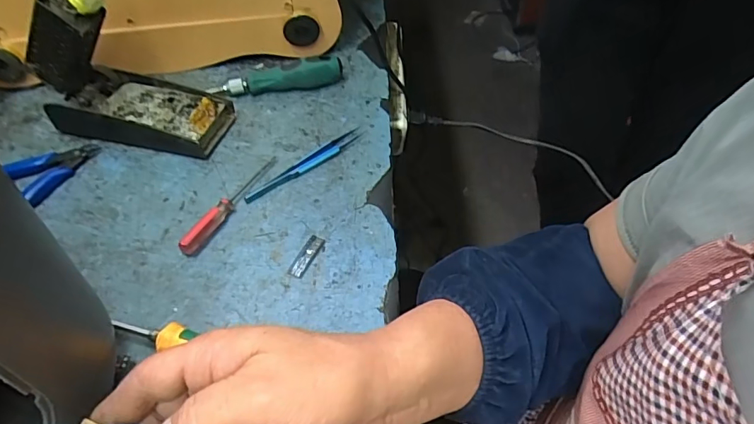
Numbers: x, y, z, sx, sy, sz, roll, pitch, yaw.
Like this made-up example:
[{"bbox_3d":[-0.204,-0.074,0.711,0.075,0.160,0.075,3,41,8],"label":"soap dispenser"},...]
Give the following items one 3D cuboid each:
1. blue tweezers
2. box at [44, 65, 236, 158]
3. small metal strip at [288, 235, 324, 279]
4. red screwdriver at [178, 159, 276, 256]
[{"bbox_3d":[-0.064,-0.045,0.449,0.016,0.006,0.131,38,59,26],"label":"blue tweezers"},{"bbox_3d":[-0.225,-0.099,0.474,0.152,0.035,0.072,11,51,8],"label":"box"},{"bbox_3d":[-0.056,0.034,0.386,0.014,0.004,0.041,20,52,15],"label":"small metal strip"},{"bbox_3d":[-0.124,-0.011,0.416,0.012,0.013,0.121,21,53,15],"label":"red screwdriver"}]

